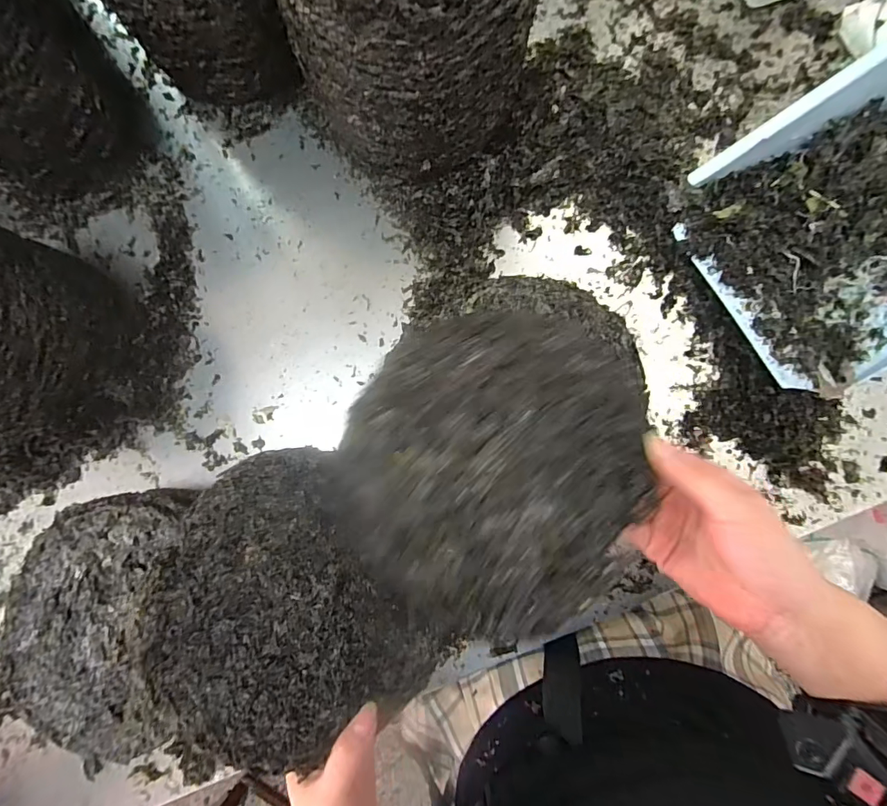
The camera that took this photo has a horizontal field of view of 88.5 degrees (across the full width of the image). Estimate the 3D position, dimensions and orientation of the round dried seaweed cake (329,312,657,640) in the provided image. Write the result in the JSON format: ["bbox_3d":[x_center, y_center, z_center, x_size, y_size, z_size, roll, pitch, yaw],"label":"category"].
[{"bbox_3d":[0.029,0.029,0.288,0.182,0.014,0.193,33,81,18],"label":"round dried seaweed cake"}]

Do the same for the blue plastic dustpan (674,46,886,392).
[{"bbox_3d":[0.366,-0.155,0.369,0.240,0.147,0.242,-29,84,2],"label":"blue plastic dustpan"}]

